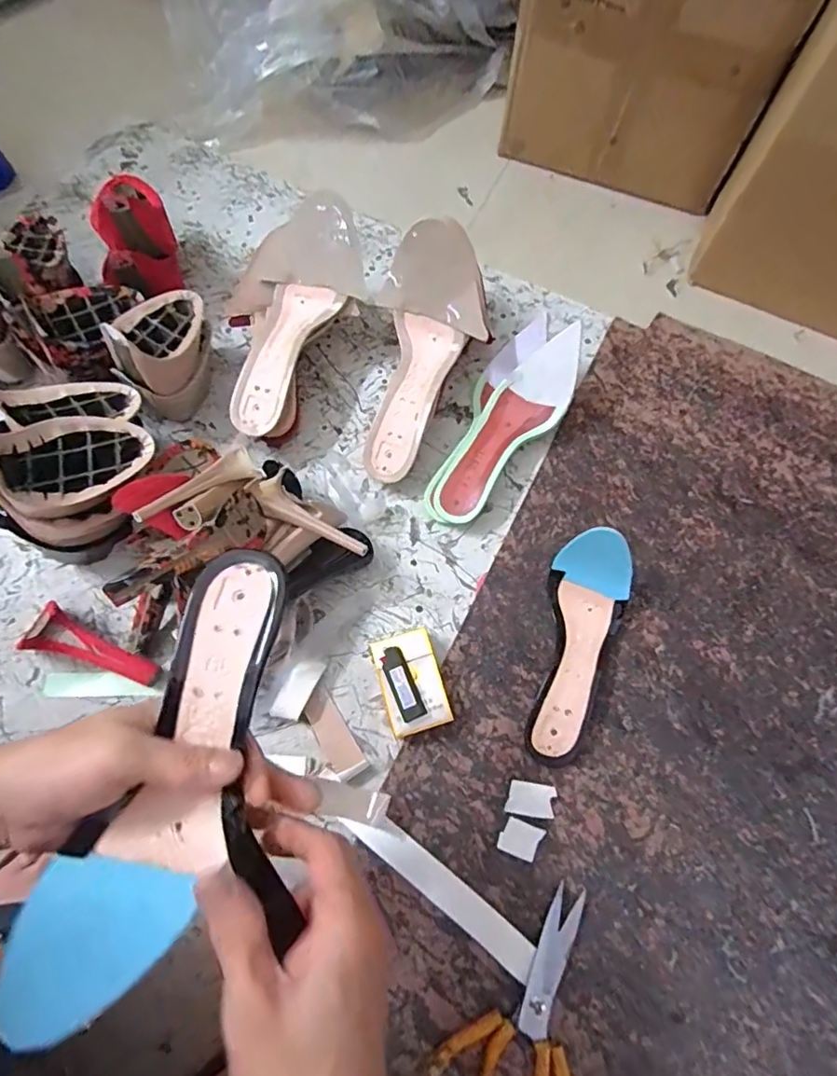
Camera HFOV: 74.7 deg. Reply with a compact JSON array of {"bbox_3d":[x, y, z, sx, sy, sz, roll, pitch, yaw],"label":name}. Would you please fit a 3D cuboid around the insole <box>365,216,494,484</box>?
[{"bbox_3d":[0.002,-0.186,0.571,0.118,0.048,0.261,15,95,4],"label":"insole"}]

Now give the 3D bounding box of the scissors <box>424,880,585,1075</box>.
[{"bbox_3d":[0.082,0.392,0.432,0.122,0.013,0.209,22,72,7],"label":"scissors"}]

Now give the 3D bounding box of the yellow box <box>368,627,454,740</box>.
[{"bbox_3d":[-0.007,0.136,0.516,0.055,0.030,0.089,-16,72,-6],"label":"yellow box"}]

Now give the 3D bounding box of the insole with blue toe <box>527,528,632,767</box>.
[{"bbox_3d":[0.155,0.102,0.508,0.074,0.063,0.208,10,71,3],"label":"insole with blue toe"}]

